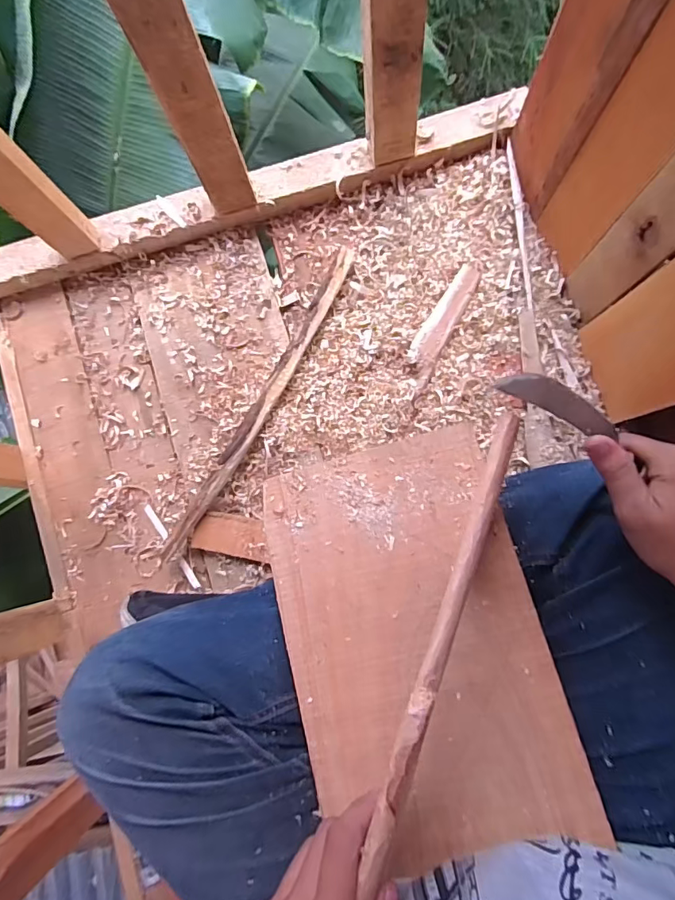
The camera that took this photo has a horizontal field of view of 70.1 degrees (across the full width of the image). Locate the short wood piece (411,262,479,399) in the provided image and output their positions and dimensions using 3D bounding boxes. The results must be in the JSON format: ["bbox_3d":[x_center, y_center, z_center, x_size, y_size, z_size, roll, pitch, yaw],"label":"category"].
[{"bbox_3d":[0.124,-0.151,0.586,0.036,0.013,0.169,26,86,7],"label":"short wood piece"}]

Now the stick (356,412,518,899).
[{"bbox_3d":[0.059,0.108,0.273,0.014,0.011,0.273,19,80,7],"label":"stick"}]

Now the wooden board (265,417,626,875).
[{"bbox_3d":[0.059,0.148,0.387,0.196,0.006,0.302,-15,75,5],"label":"wooden board"}]

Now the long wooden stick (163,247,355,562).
[{"bbox_3d":[-0.092,-0.058,0.593,0.028,0.023,0.431,29,87,8],"label":"long wooden stick"}]

